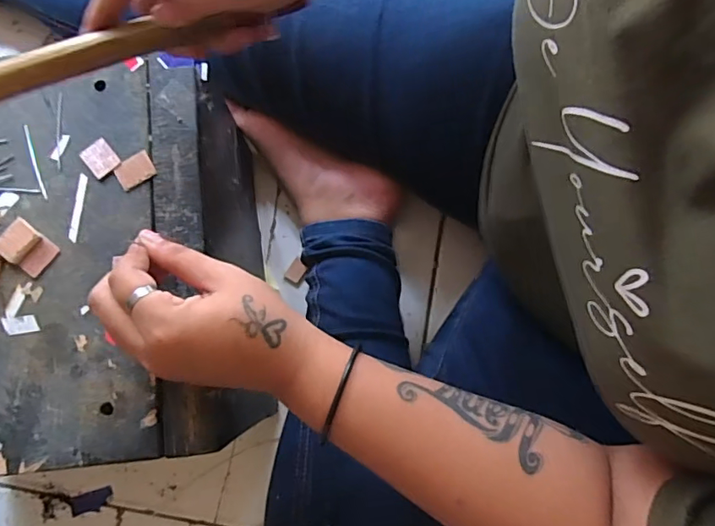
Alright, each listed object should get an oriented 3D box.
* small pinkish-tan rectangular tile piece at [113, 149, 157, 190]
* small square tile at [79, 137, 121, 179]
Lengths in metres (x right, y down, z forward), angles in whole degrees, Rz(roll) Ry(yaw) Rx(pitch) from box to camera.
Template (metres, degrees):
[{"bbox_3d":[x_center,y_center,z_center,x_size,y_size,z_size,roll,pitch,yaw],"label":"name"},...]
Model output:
[{"bbox_3d":[-0.148,-0.062,0.333,0.024,0.004,0.019,-31,81,-5],"label":"small pinkish-tan rectangular tile piece"},{"bbox_3d":[-0.172,-0.070,0.335,0.019,0.004,0.024,-40,82,-6],"label":"small square tile"}]

